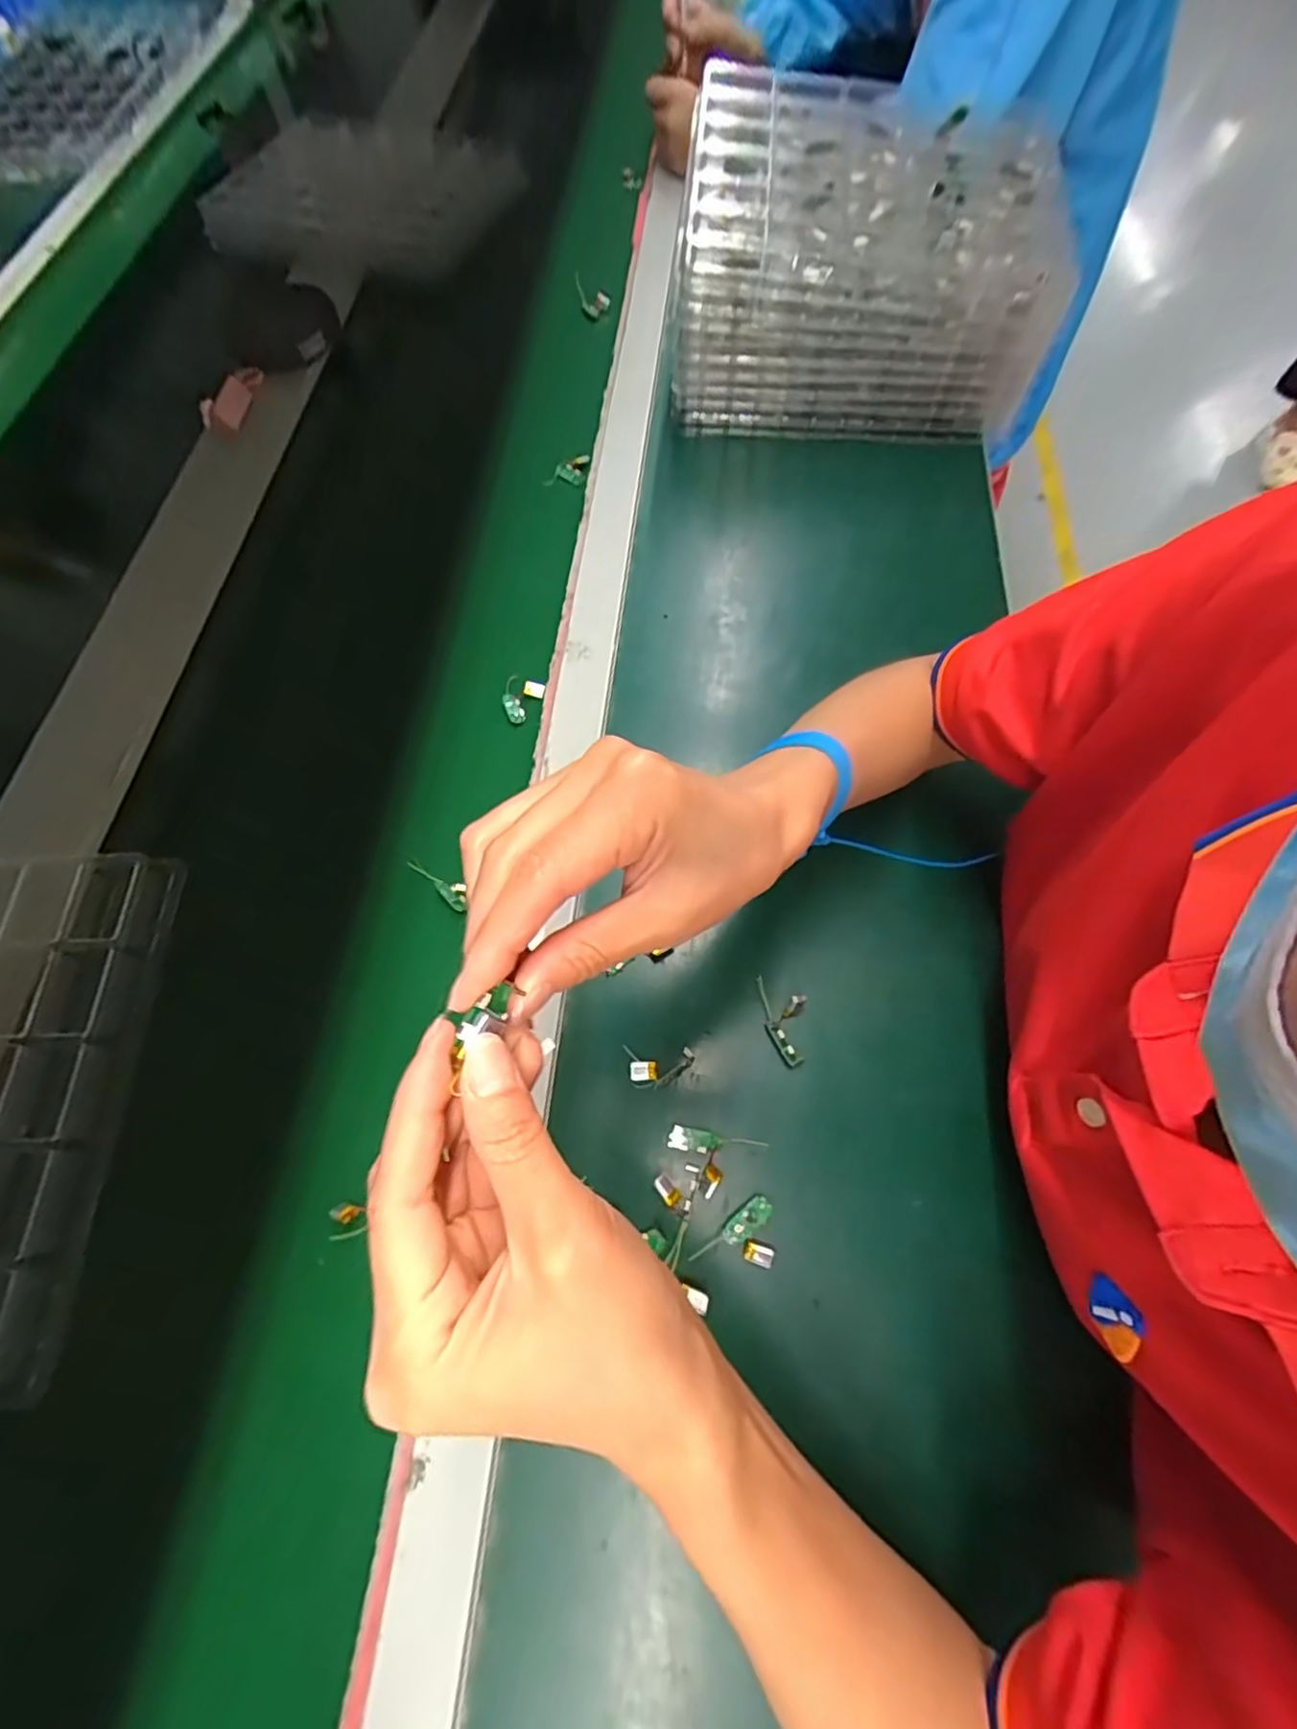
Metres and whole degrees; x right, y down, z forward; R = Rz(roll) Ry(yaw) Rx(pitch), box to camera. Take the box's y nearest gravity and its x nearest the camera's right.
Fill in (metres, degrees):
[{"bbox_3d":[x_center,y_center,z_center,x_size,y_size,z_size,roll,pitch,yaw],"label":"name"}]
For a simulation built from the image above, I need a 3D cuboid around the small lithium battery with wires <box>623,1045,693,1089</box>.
[{"bbox_3d":[0.007,0.116,0.370,0.038,0.005,0.022,0,66,1],"label":"small lithium battery with wires"}]

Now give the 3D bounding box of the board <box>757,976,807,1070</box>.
[{"bbox_3d":[0.081,0.089,0.376,0.025,0.010,0.052,-8,66,-2],"label":"board"}]

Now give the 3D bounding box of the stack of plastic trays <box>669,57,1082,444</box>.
[{"bbox_3d":[0.185,-0.535,0.587,0.298,0.159,0.269,6,67,4],"label":"stack of plastic trays"}]

